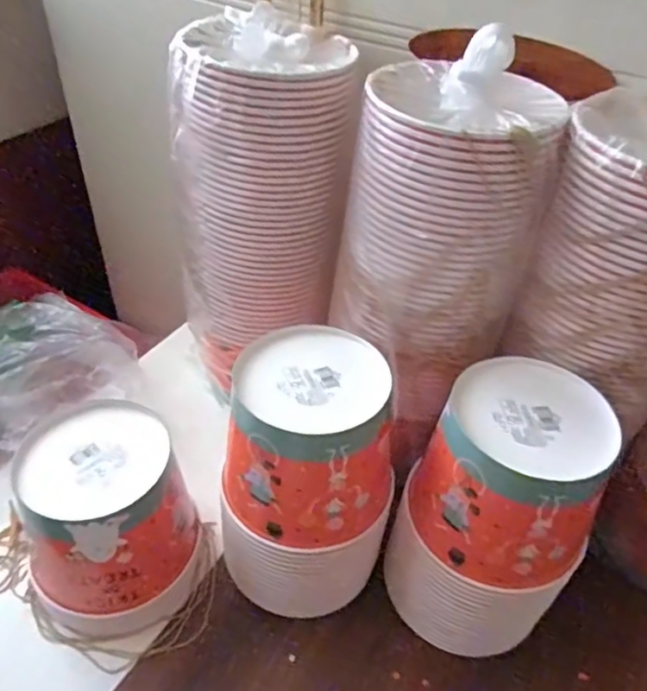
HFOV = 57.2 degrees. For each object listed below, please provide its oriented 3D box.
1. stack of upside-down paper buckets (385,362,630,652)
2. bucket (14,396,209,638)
[{"bbox_3d":[0.157,0.160,0.546,0.152,0.256,0.152,33,50,27],"label":"stack of upside-down paper buckets"},{"bbox_3d":[-0.200,0.169,0.572,0.146,0.168,0.146,2,43,-2],"label":"bucket"}]

